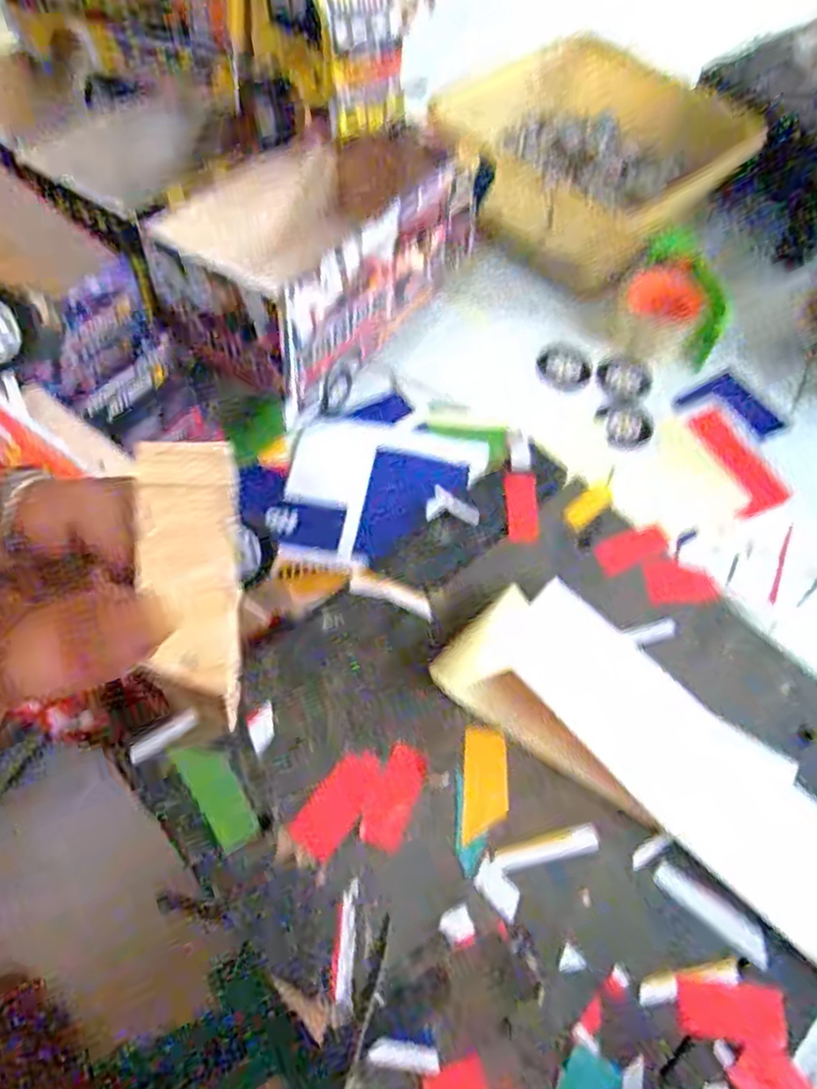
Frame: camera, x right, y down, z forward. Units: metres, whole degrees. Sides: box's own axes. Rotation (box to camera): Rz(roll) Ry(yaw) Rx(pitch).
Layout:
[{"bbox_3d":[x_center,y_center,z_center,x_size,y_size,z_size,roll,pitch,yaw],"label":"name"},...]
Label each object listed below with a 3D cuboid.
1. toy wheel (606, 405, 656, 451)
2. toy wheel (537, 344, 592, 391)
[{"bbox_3d":[0.217,-0.115,0.678,0.042,0.010,0.052,28,63,12],"label":"toy wheel"},{"bbox_3d":[0.159,-0.180,0.704,0.056,0.013,0.050,21,61,9],"label":"toy wheel"}]

